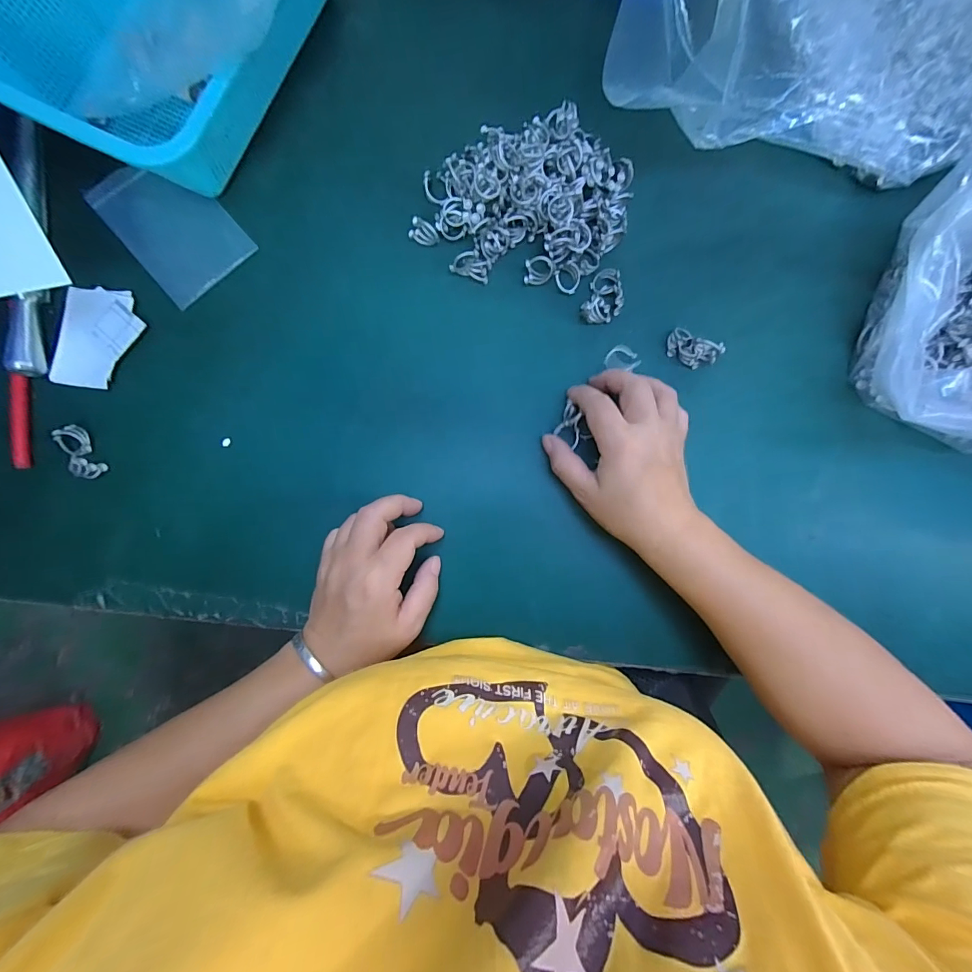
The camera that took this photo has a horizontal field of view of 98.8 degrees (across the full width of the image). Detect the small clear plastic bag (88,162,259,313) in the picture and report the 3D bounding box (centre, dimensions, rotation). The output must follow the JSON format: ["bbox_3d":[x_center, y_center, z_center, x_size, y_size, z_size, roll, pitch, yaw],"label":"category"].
[{"bbox_3d":[-0.253,-0.212,0.336,0.077,0.007,0.117,-41,88,-2],"label":"small clear plastic bag"}]

